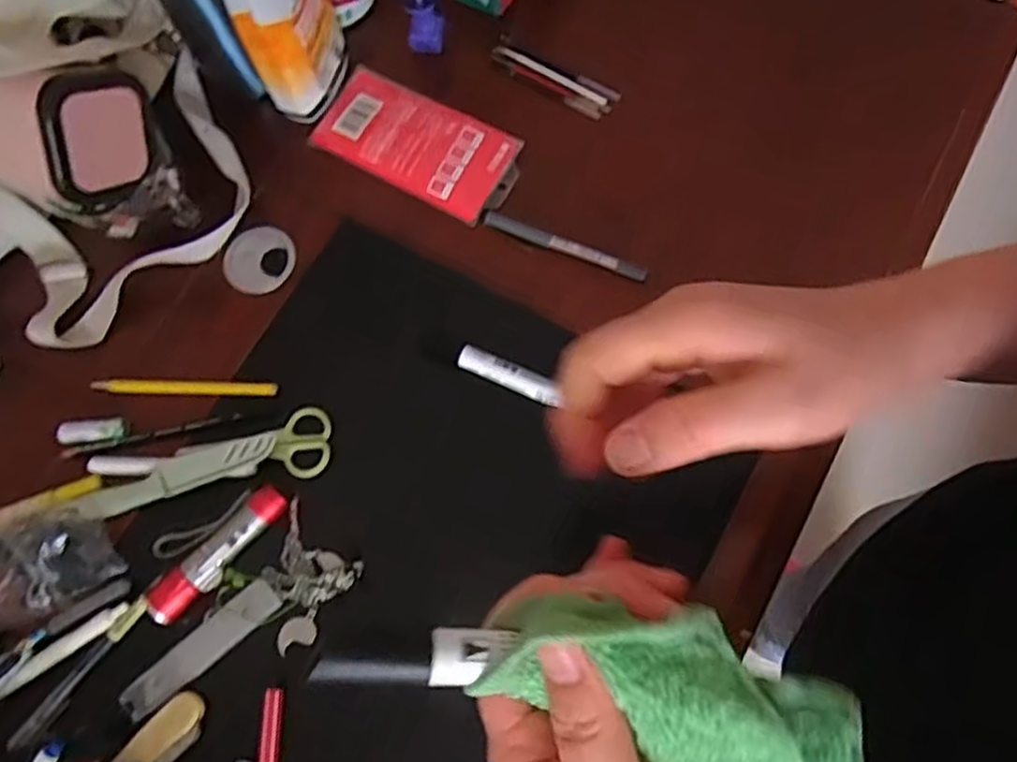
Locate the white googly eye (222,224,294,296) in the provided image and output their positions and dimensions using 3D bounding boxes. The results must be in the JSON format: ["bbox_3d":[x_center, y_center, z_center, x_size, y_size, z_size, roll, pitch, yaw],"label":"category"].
[{"bbox_3d":[-0.202,-0.099,0.605,0.058,0.009,0.050,-42,74,-9],"label":"white googly eye"}]

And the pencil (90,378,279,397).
[{"bbox_3d":[-0.250,0.004,0.574,0.143,0.010,0.012,2,72,4],"label":"pencil"}]

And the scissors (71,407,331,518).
[{"bbox_3d":[-0.220,0.069,0.542,0.186,0.017,0.049,-20,72,-3],"label":"scissors"}]

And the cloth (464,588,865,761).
[{"bbox_3d":[0.054,0.096,0.223,0.116,0.033,0.047,26,74,-7],"label":"cloth"}]

